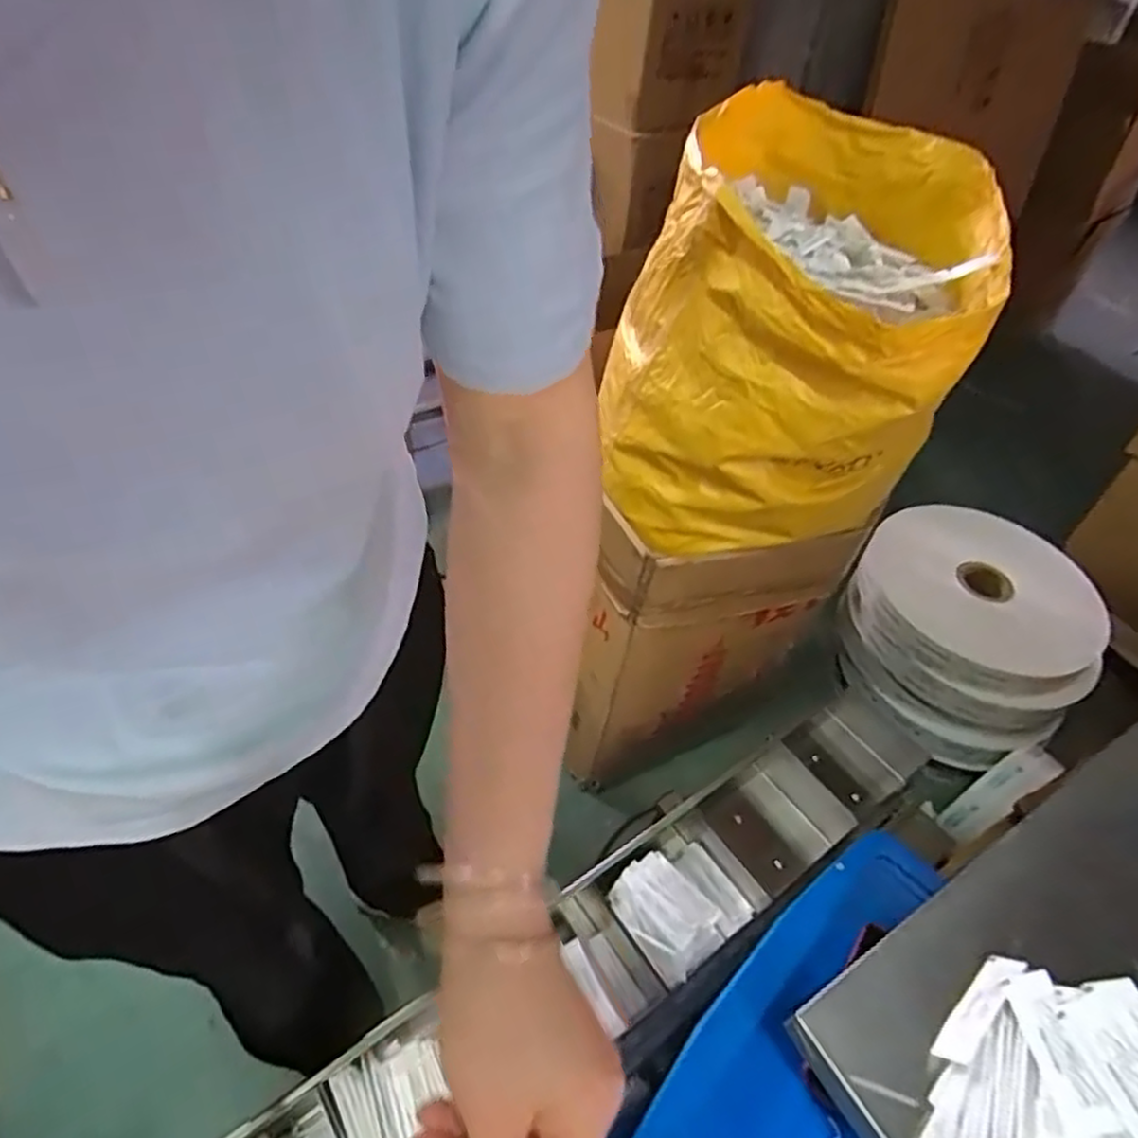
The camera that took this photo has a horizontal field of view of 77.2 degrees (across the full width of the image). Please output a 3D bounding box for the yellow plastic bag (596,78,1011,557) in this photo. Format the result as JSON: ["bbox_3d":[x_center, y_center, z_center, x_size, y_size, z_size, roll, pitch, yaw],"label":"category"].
[{"bbox_3d":[0.281,-0.286,0.860,0.327,0.348,0.462,18,47,11],"label":"yellow plastic bag"}]

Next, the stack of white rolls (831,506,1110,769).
[{"bbox_3d":[0.723,0.116,1.329,0.407,0.255,0.380,33,52,24],"label":"stack of white rolls"}]

